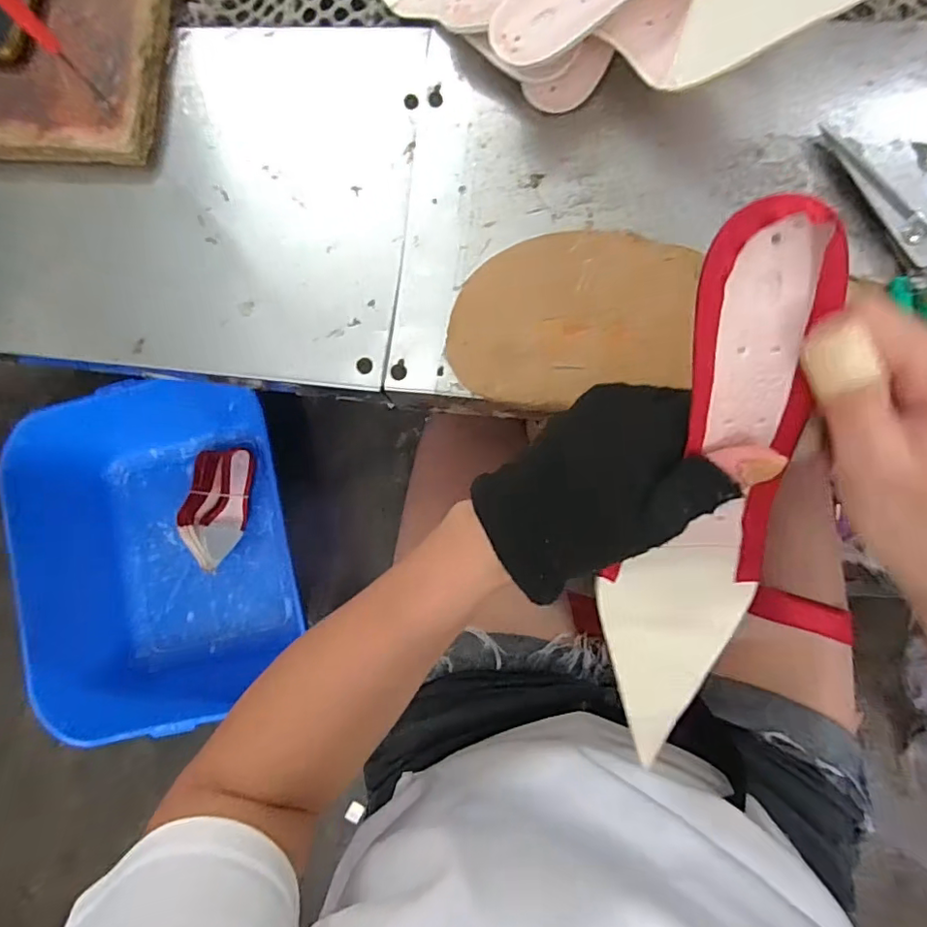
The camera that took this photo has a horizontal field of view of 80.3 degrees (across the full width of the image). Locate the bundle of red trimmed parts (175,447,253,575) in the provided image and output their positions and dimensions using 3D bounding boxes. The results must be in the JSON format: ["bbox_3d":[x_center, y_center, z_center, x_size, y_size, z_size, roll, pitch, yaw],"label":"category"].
[{"bbox_3d":[-0.481,0.080,1.076,0.121,0.071,0.228,16,88,9],"label":"bundle of red trimmed parts"}]

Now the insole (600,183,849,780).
[{"bbox_3d":[0.101,0.017,0.227,0.064,0.047,0.223,8,115,9],"label":"insole"}]

